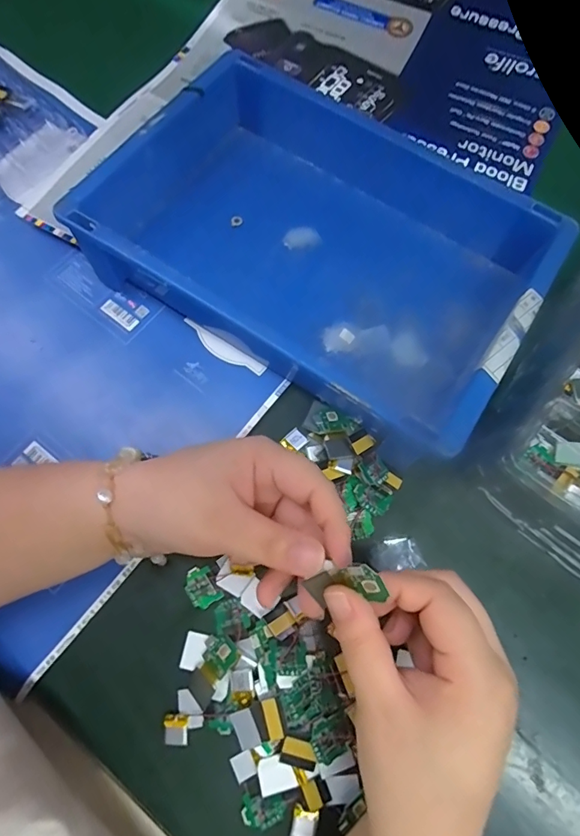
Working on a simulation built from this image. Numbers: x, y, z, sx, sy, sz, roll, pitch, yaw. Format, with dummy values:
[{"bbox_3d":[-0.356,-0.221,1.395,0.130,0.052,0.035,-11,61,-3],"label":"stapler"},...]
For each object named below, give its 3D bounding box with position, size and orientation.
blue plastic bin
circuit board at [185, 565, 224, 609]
[{"bbox_3d":[0.028,-0.125,0.344,0.313,0.077,0.211,33,74,9],"label":"blue plastic bin"},{"bbox_3d":[-0.058,0.111,0.298,0.019,0.004,0.026,-31,75,-11],"label":"circuit board"}]

